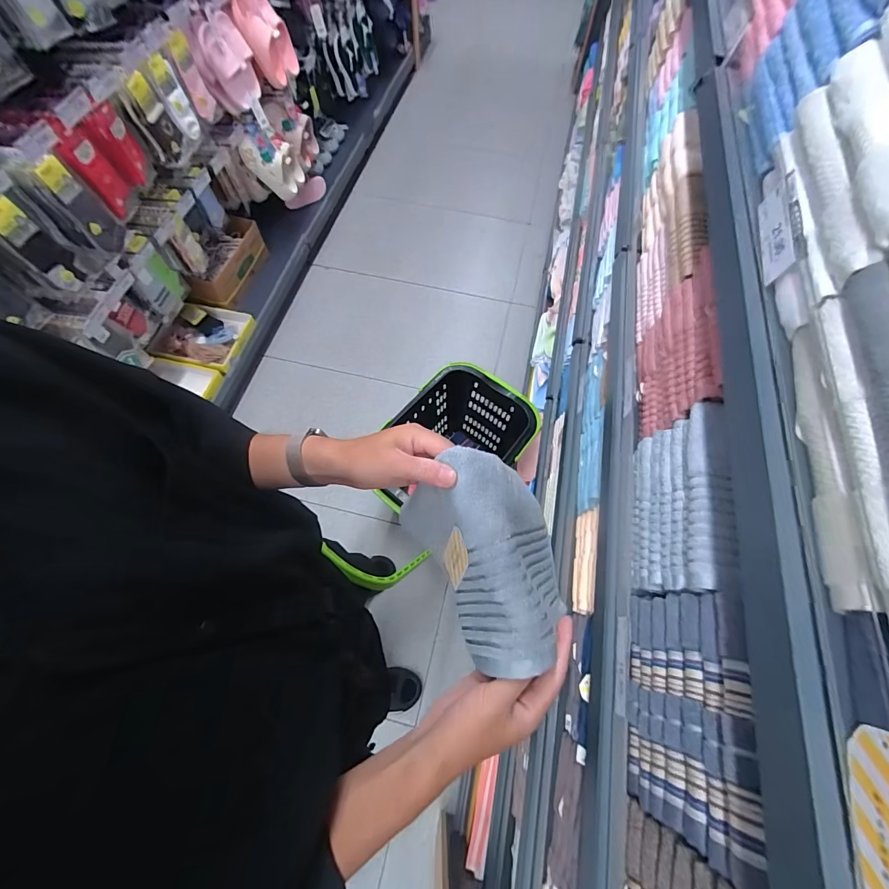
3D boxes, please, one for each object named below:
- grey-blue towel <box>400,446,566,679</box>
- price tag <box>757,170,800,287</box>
[{"bbox_3d":[0.053,0.102,0.373,0.128,0.146,0.174,-26,69,-11],"label":"grey-blue towel"},{"bbox_3d":[0.296,-0.190,0.344,0.005,0.042,0.096,11,66,5],"label":"price tag"}]

